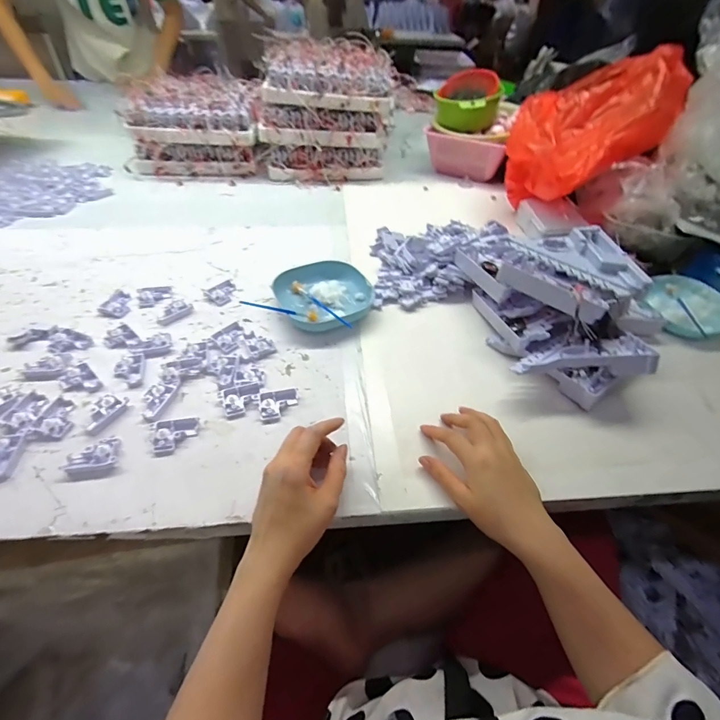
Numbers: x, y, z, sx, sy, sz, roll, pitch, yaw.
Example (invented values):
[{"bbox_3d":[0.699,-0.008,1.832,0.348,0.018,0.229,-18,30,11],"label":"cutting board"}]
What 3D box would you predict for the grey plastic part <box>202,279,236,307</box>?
[{"bbox_3d":[-0.215,-0.107,0.600,0.040,0.014,0.052,33,54,24],"label":"grey plastic part"}]

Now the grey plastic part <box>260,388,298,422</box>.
[{"bbox_3d":[-0.096,0.053,0.454,0.045,0.012,0.035,-10,49,-11],"label":"grey plastic part"}]

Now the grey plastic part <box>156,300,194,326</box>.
[{"bbox_3d":[-0.276,-0.072,0.564,0.028,0.011,0.054,37,56,27],"label":"grey plastic part"}]

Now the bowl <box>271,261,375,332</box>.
[{"bbox_3d":[-0.056,-0.102,0.591,0.135,0.030,0.136,1,48,-2],"label":"bowl"}]

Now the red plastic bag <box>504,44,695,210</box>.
[{"bbox_3d":[0.435,-0.438,0.724,0.240,0.209,0.321,28,52,22],"label":"red plastic bag"}]

